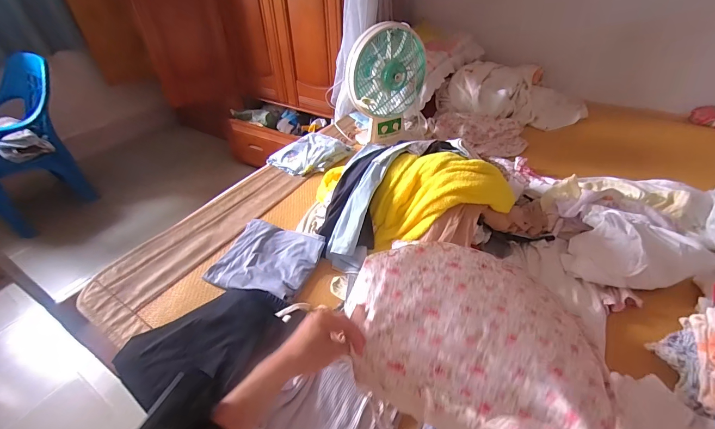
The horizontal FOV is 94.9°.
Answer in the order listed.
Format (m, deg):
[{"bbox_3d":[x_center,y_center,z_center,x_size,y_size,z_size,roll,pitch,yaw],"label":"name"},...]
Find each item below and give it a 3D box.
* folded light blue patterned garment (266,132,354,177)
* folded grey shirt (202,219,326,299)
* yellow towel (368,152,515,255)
[{"bbox_3d":[-0.160,-0.216,1.162,0.204,0.037,0.252,26,48,28],"label":"folded light blue patterned garment"},{"bbox_3d":[-0.213,0.099,0.782,0.232,0.032,0.205,13,43,16],"label":"folded grey shirt"},{"bbox_3d":[0.191,-0.032,0.762,0.313,0.175,0.198,2,41,4],"label":"yellow towel"}]

